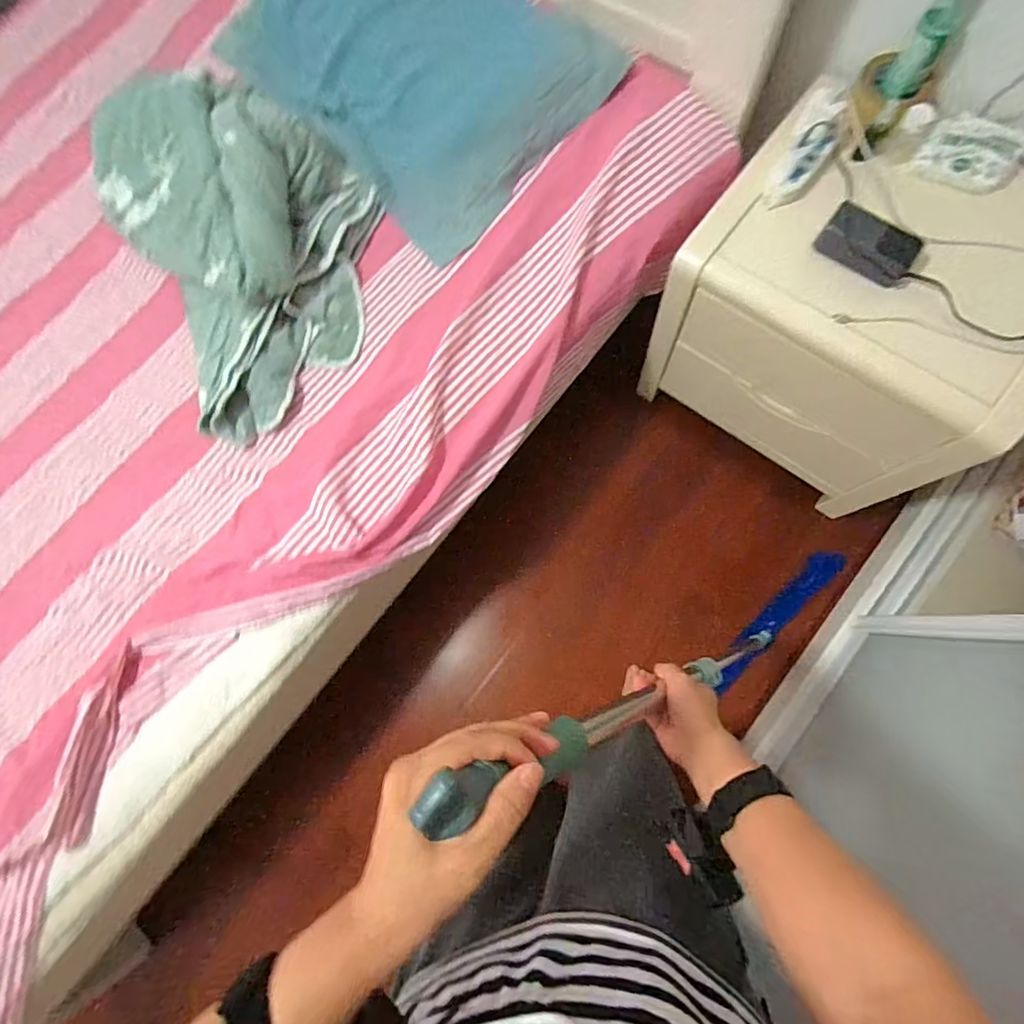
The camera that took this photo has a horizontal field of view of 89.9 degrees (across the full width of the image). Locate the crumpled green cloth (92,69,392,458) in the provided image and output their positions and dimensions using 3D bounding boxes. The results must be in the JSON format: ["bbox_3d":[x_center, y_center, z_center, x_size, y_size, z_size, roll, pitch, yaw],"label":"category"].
[{"bbox_3d":[-0.427,-0.444,0.843,0.417,0.146,0.535,-27,81,-1],"label":"crumpled green cloth"}]

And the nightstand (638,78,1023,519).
[{"bbox_3d":[0.657,-0.377,1.022,0.601,0.506,0.458,34,84,12],"label":"nightstand"}]

